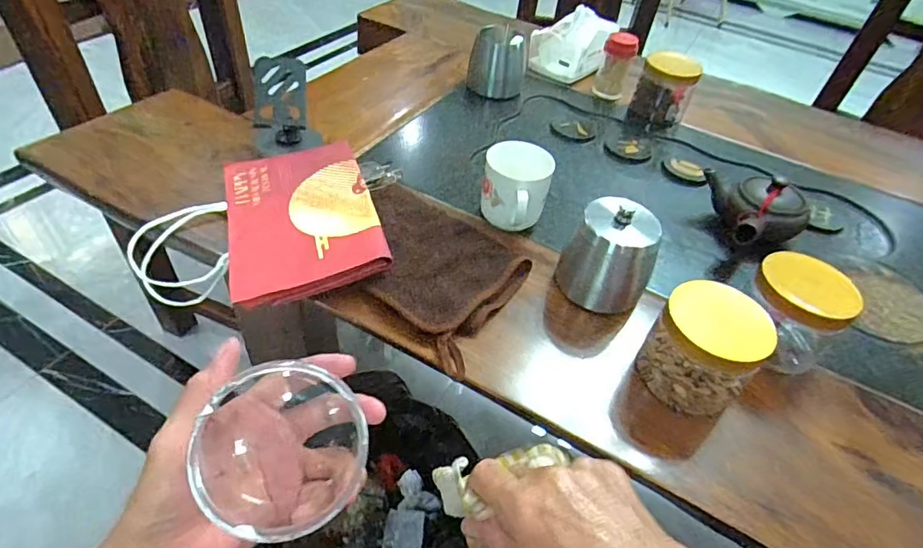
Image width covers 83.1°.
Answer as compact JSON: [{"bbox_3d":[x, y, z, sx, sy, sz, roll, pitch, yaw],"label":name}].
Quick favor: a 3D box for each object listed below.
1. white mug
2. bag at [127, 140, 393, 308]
[{"bbox_3d":[0.058,-0.088,0.574,0.075,0.086,0.075,13,46,5],"label":"white mug"},{"bbox_3d":[-0.208,-0.048,0.540,0.231,0.028,0.211,-16,50,-9],"label":"bag"}]

